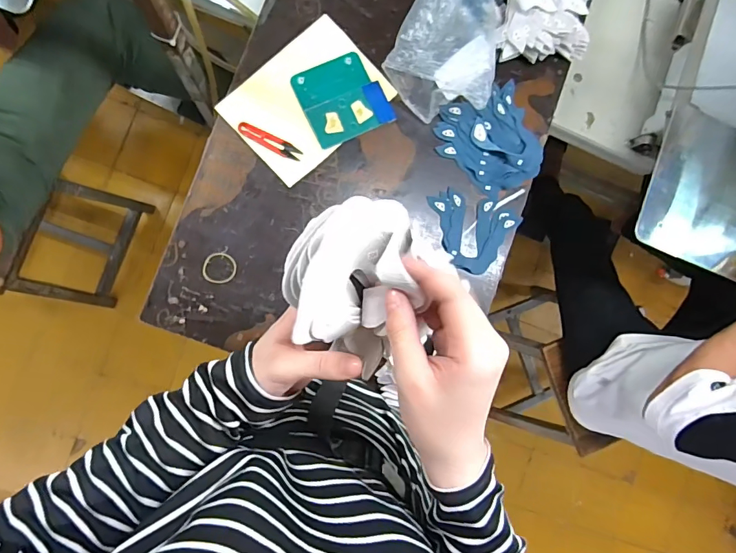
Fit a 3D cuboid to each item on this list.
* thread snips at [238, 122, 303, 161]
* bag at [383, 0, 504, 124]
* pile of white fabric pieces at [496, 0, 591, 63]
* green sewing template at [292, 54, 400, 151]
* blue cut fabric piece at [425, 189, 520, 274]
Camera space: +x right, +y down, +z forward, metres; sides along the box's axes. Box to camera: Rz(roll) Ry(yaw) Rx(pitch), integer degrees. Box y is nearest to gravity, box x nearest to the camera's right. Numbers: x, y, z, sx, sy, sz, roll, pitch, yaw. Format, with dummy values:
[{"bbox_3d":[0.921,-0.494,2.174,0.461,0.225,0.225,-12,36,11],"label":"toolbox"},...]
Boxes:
[{"bbox_3d":[-0.149,-0.205,0.671,0.099,0.004,0.022,24,85,-7],"label":"thread snips"},{"bbox_3d":[0.149,-0.395,0.676,0.154,0.096,0.290,26,84,-7],"label":"bag"},{"bbox_3d":[0.287,-0.425,0.693,0.160,0.071,0.136,-7,89,-9],"label":"pile of white fabric pieces"},{"bbox_3d":[-0.040,-0.279,0.689,0.125,0.004,0.121,-27,92,-8],"label":"green sewing template"},{"bbox_3d":[0.160,-0.078,0.714,0.140,0.010,0.121,29,84,-6],"label":"blue cut fabric piece"}]

